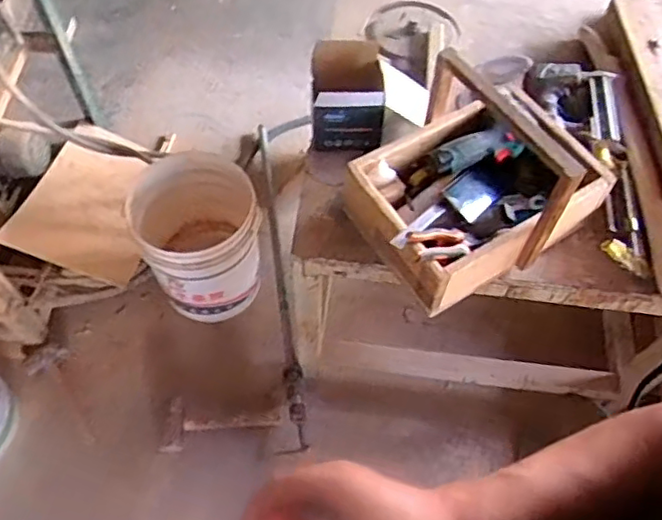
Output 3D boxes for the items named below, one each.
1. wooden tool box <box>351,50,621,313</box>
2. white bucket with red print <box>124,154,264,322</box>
[{"bbox_3d":[0.243,-0.148,1.000,0.376,0.242,0.291,-27,62,-15],"label":"wooden tool box"},{"bbox_3d":[-0.320,-0.050,1.555,0.276,0.315,0.296,0,58,0],"label":"white bucket with red print"}]

